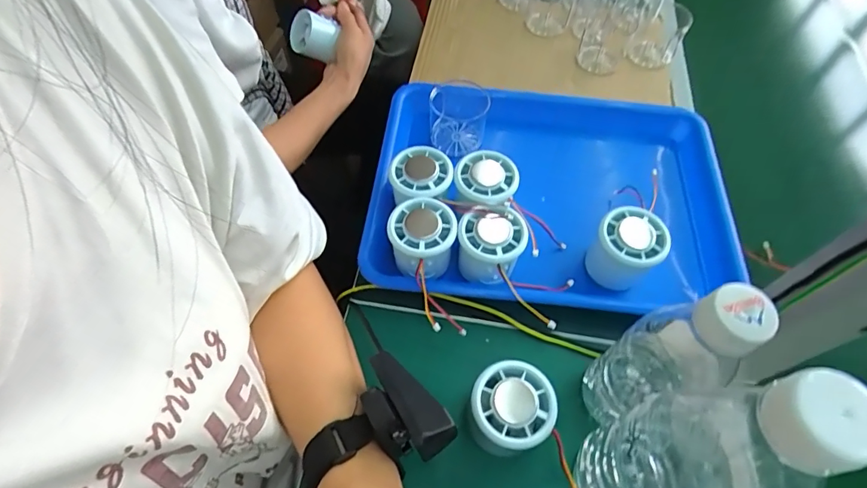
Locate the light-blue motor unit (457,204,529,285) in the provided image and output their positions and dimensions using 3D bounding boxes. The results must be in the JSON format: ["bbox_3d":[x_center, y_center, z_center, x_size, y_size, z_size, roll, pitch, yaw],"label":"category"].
[{"bbox_3d":[0.048,0.000,0.404,0.053,0.043,0.051,2,59,-3],"label":"light-blue motor unit"}]

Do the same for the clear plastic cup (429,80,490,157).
[{"bbox_3d":[0.027,-0.134,0.505,0.059,0.063,0.056,2,59,-3],"label":"clear plastic cup"}]

